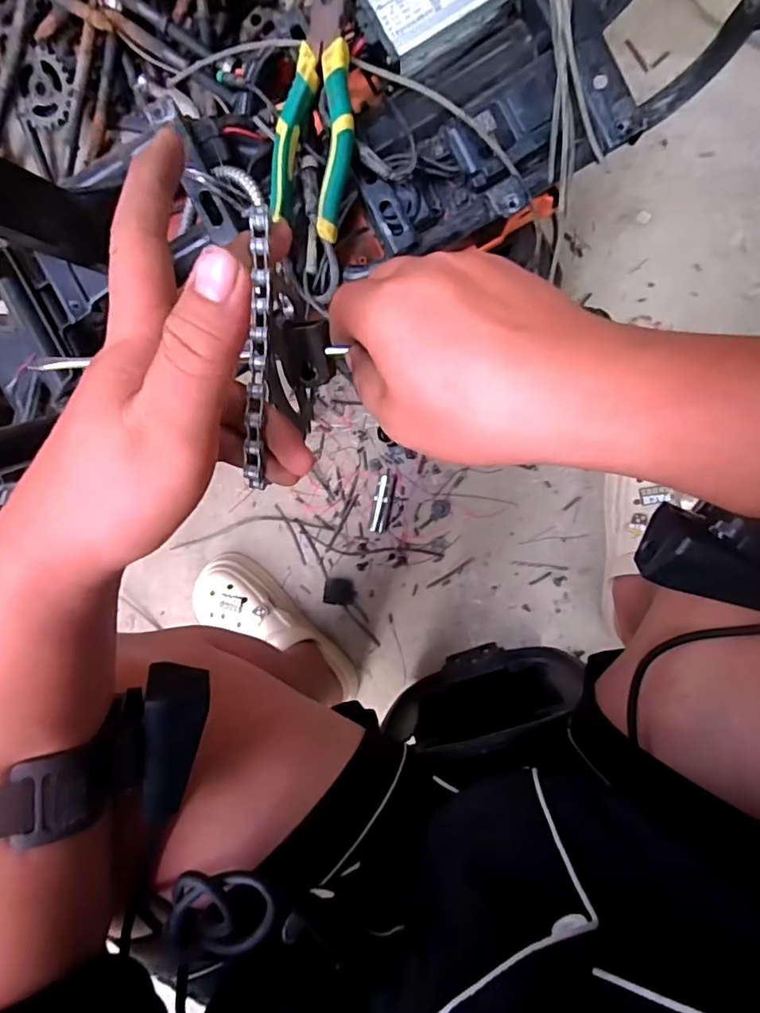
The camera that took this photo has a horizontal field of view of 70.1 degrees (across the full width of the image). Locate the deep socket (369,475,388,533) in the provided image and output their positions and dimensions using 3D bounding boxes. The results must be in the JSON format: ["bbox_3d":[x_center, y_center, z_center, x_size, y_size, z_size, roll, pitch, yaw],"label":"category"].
[{"bbox_3d":[0.001,-0.004,0.749,0.018,0.017,0.081,9,98,6],"label":"deep socket"}]

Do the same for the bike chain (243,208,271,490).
[{"bbox_3d":[-0.055,-0.071,0.248,0.009,0.011,0.124,3,95,7],"label":"bike chain"}]

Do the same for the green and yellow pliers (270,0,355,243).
[{"bbox_3d":[-0.044,-0.302,0.408,0.060,0.027,0.191,12,98,6],"label":"green and yellow pliers"}]

